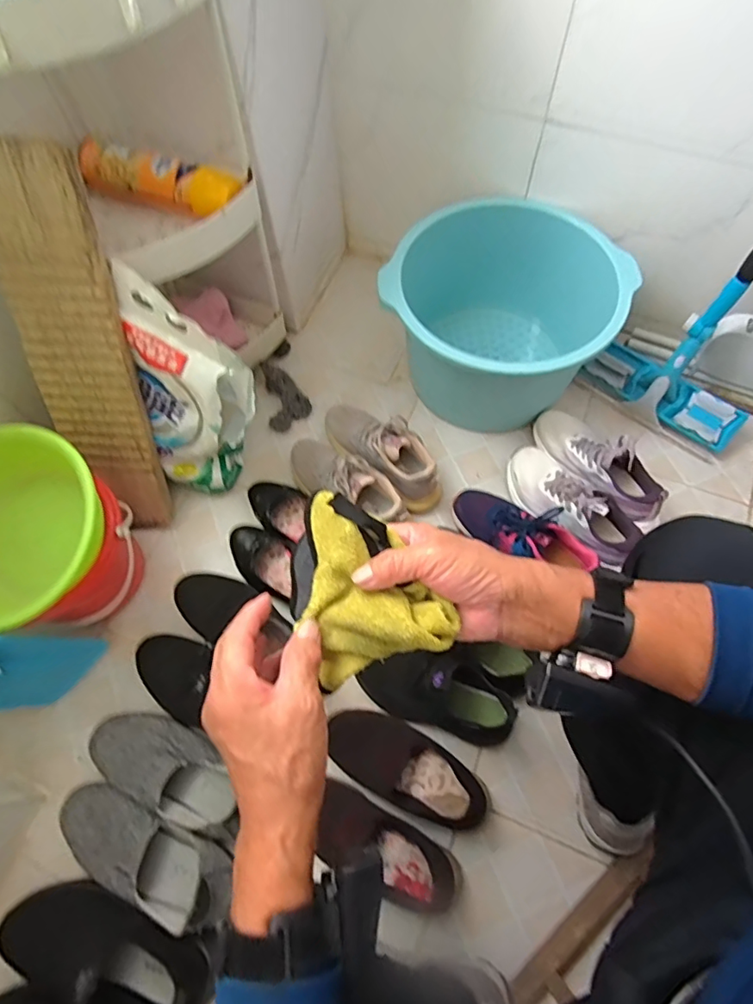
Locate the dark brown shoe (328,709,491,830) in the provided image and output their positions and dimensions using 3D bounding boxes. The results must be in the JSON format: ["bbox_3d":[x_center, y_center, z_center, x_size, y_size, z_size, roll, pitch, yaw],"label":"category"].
[{"bbox_3d":[0.044,0.359,0.709,0.232,0.059,0.092,23,69,11],"label":"dark brown shoe"}]

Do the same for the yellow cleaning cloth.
[{"bbox_3d":[-0.019,0.061,0.390,0.100,0.042,0.141,-26,68,-9],"label":"yellow cleaning cloth"}]

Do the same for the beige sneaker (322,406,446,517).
[{"bbox_3d":[0.010,-0.091,0.893,0.088,0.104,0.247,-42,72,-15],"label":"beige sneaker"}]

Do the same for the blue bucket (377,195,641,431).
[{"bbox_3d":[0.200,-0.312,0.910,0.341,0.245,0.348,-1,66,1],"label":"blue bucket"}]

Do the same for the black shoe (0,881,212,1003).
[{"bbox_3d":[-0.319,0.522,0.599,0.267,0.077,0.098,6,66,20],"label":"black shoe"}]

